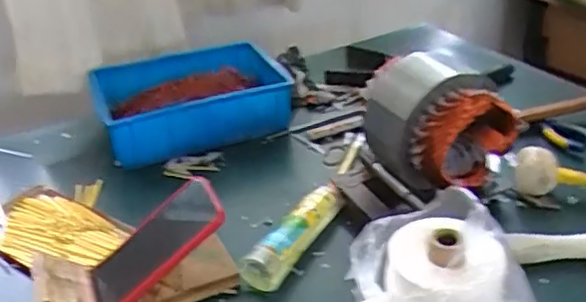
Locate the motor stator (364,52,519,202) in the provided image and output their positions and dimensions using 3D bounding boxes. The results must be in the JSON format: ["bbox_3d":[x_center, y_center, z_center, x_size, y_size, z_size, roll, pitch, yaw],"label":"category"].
[{"bbox_3d":[0.171,-0.038,0.754,0.136,0.141,0.157,-18,34,-22],"label":"motor stator"}]

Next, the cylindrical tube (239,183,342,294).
[{"bbox_3d":[0.004,0.095,0.742,0.045,0.038,0.187,14,36,27],"label":"cylindrical tube"}]

